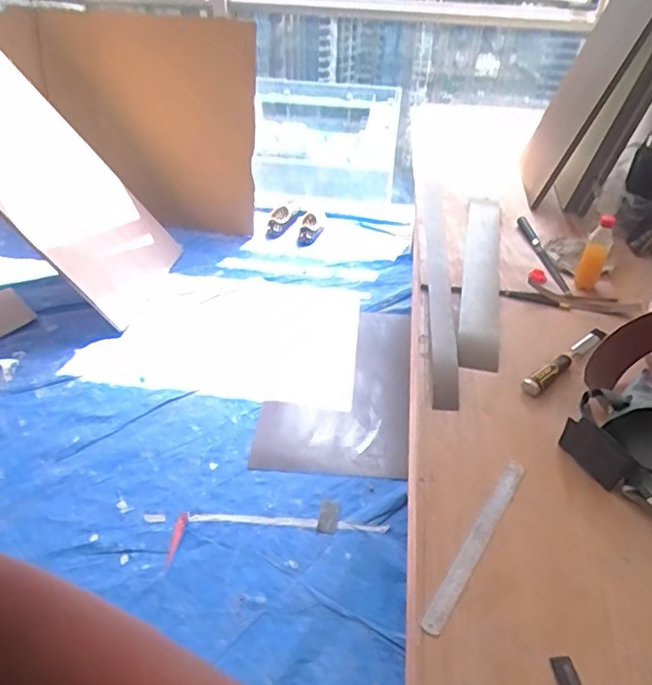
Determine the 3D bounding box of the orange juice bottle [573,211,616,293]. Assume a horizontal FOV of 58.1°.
[{"bbox_3d":[0.607,-0.197,1.330,0.054,0.177,0.051,21,44,21],"label":"orange juice bottle"}]

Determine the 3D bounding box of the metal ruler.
[{"bbox_3d":[0.226,0.291,0.874,0.029,0.007,0.323,28,48,22],"label":"metal ruler"}]

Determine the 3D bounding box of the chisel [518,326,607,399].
[{"bbox_3d":[0.484,0.029,1.171,0.271,0.025,0.040,-29,49,-30],"label":"chisel"}]

